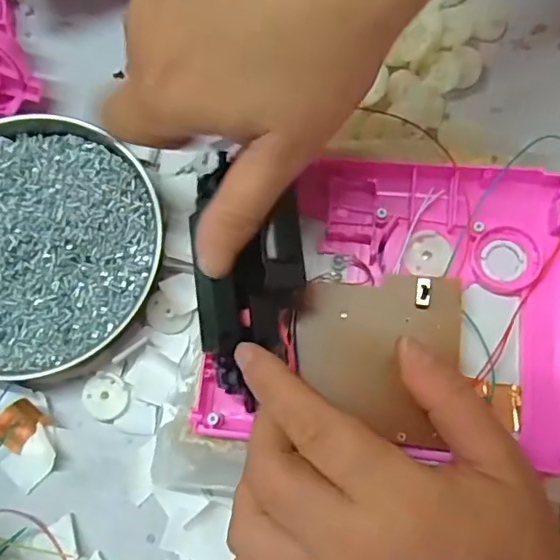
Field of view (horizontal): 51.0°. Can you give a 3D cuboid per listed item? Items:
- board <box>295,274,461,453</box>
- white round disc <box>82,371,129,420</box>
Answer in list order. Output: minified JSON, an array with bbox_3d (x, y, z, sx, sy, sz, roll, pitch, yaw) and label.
[{"bbox_3d":[0.043,0.032,0.258,0.069,0.009,0.071,6,76,3],"label":"board"},{"bbox_3d":[-0.087,0.058,0.293,0.023,0.004,0.023,0,76,1],"label":"white round disc"}]

